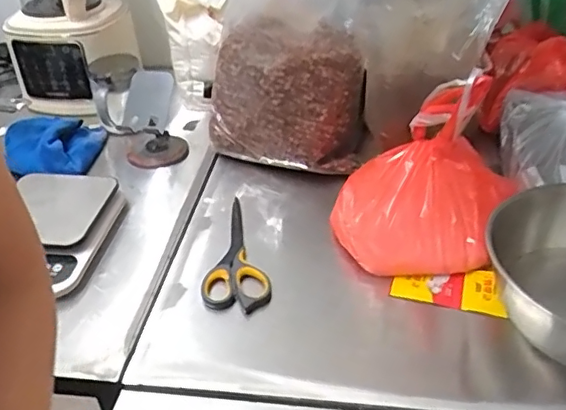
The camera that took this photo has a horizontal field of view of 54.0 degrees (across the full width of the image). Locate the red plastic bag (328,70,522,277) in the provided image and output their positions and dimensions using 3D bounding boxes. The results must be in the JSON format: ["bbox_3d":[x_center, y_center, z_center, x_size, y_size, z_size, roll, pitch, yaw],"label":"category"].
[{"bbox_3d":[0.146,-0.026,0.596,0.188,0.185,0.118,-1,37,7],"label":"red plastic bag"}]

